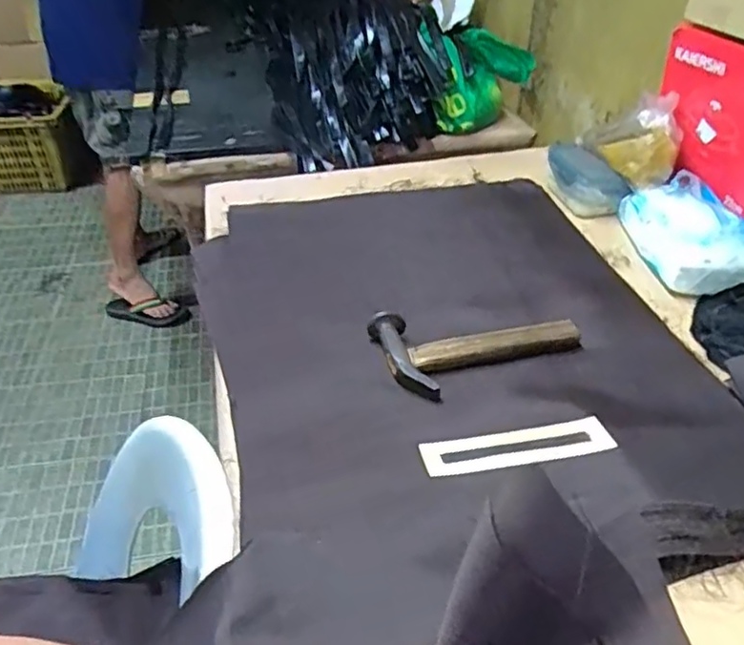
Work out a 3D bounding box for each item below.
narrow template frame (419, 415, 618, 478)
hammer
[{"bbox_3d":[0.123,0.107,0.559,0.159,0.005,0.038,-9,40,-6],"label":"narrow template frame"},{"bbox_3d":[0.107,0.015,0.669,0.195,0.024,0.107,-11,39,-15],"label":"hammer"}]

